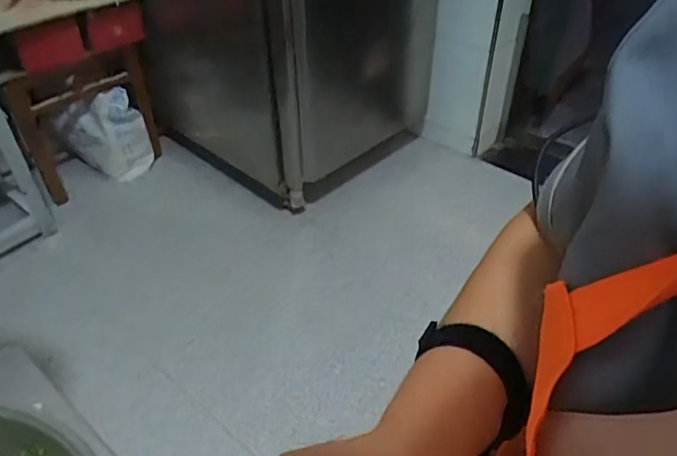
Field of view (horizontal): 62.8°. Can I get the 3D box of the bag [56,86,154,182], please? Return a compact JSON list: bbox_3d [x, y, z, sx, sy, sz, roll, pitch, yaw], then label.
[{"bbox_3d":[-0.677,-0.252,1.627,0.227,0.268,0.089,-26,46,-25],"label":"bag"}]

